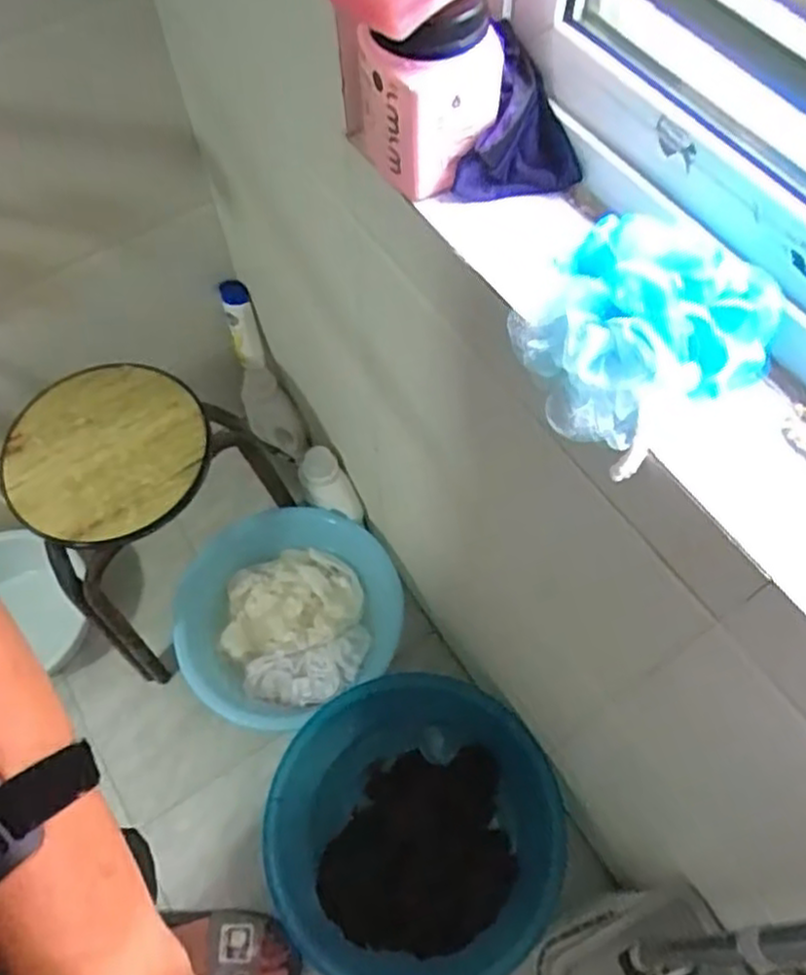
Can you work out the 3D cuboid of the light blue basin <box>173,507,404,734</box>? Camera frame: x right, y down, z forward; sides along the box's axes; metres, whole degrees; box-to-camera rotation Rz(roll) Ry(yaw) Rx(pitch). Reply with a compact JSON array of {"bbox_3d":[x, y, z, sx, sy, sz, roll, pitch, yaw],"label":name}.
[{"bbox_3d":[-0.201,0.216,1.285,0.385,0.116,0.335,-34,67,-15],"label":"light blue basin"}]

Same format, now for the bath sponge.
[{"bbox_3d":[0.138,-0.092,0.425,0.131,0.090,0.112,-33,67,-15],"label":"bath sponge"}]

